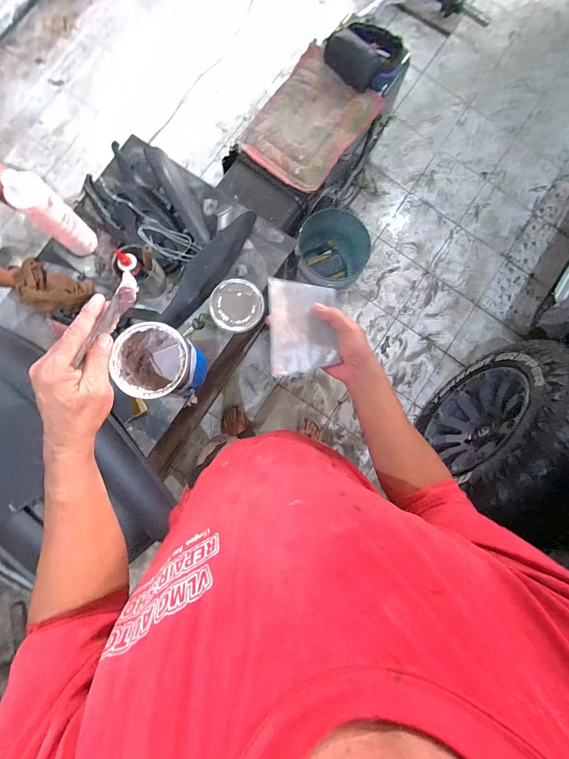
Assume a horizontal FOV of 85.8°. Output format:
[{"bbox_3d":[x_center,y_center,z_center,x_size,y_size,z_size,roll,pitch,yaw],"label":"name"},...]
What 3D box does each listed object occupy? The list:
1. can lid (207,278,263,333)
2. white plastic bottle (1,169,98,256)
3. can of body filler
[{"bbox_3d":[-0.134,-0.211,0.862,0.145,0.017,0.151,0,86,-3],"label":"can lid"},{"bbox_3d":[-0.552,-0.390,0.742,0.069,0.228,0.088,19,85,-1],"label":"white plastic bottle"},{"bbox_3d":[-0.293,-0.033,0.746,0.161,0.211,0.154,0,86,-3],"label":"can of body filler"}]

